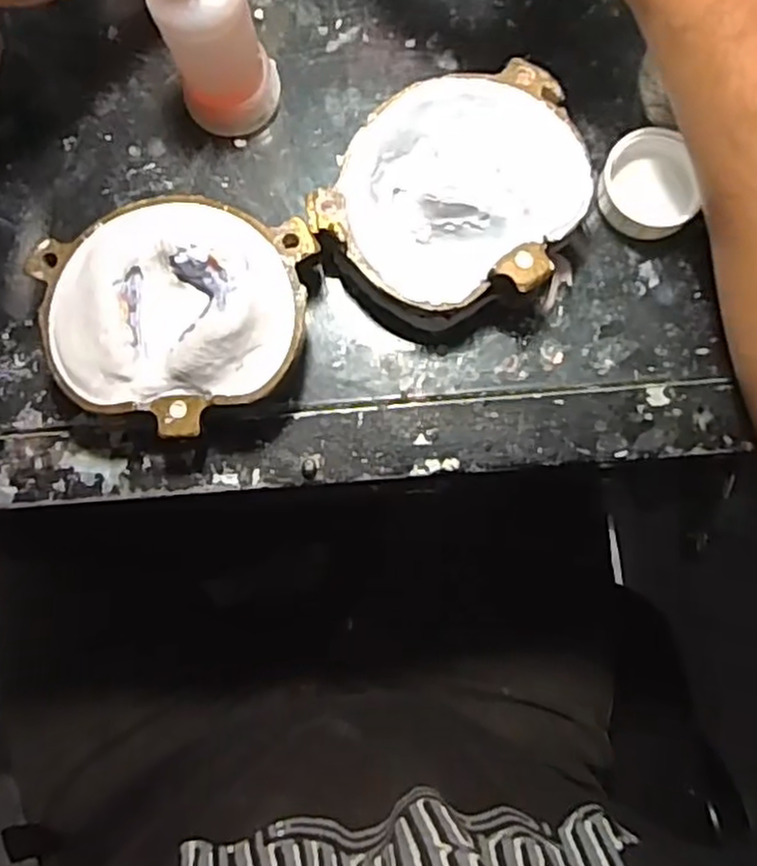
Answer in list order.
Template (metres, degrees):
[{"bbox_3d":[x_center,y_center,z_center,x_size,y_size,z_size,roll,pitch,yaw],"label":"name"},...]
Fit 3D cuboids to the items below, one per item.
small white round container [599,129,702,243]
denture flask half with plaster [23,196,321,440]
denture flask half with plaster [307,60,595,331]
[{"bbox_3d":[0.122,-0.111,0.319,0.051,0.017,0.045,-41,83,-4],"label":"small white round container"},{"bbox_3d":[-0.088,-0.049,0.304,0.114,0.040,0.097,6,82,3],"label":"denture flask half with plaster"},{"bbox_3d":[0.037,-0.101,0.311,0.099,0.035,0.116,35,85,6],"label":"denture flask half with plaster"}]

